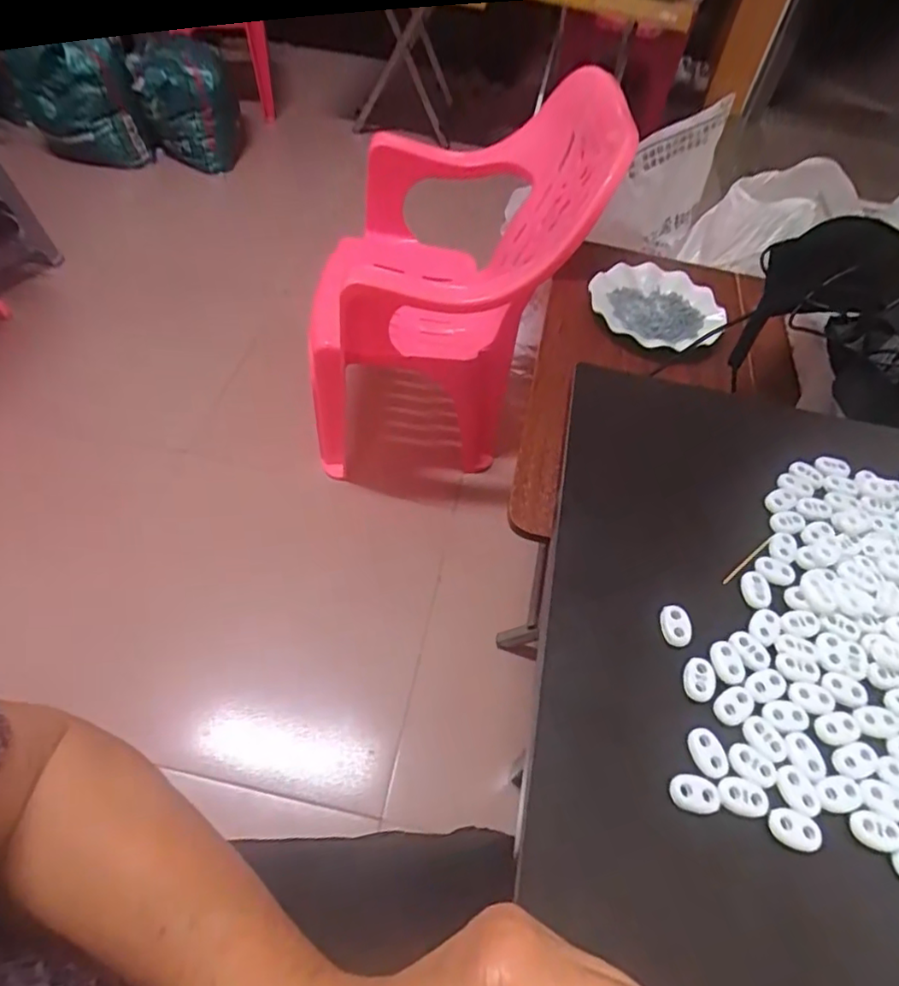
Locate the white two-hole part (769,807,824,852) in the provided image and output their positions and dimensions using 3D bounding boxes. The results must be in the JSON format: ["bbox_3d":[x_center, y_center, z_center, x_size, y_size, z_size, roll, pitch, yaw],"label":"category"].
[{"bbox_3d":[0.158,0.153,0.271,0.024,0.004,0.014,19,54,9],"label":"white two-hole part"}]

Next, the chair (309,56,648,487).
[{"bbox_3d":[-0.005,-0.413,1.196,0.506,0.706,0.538,6,53,-1],"label":"chair"}]

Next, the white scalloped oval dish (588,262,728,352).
[{"bbox_3d":[0.295,-0.270,0.846,0.185,0.028,0.175,17,54,7],"label":"white scalloped oval dish"}]

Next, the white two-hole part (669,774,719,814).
[{"bbox_3d":[0.114,0.139,0.276,0.022,0.004,0.015,9,53,2],"label":"white two-hole part"}]

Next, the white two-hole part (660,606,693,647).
[{"bbox_3d":[0.124,0.073,0.325,0.016,0.006,0.021,1,53,-4],"label":"white two-hole part"}]

